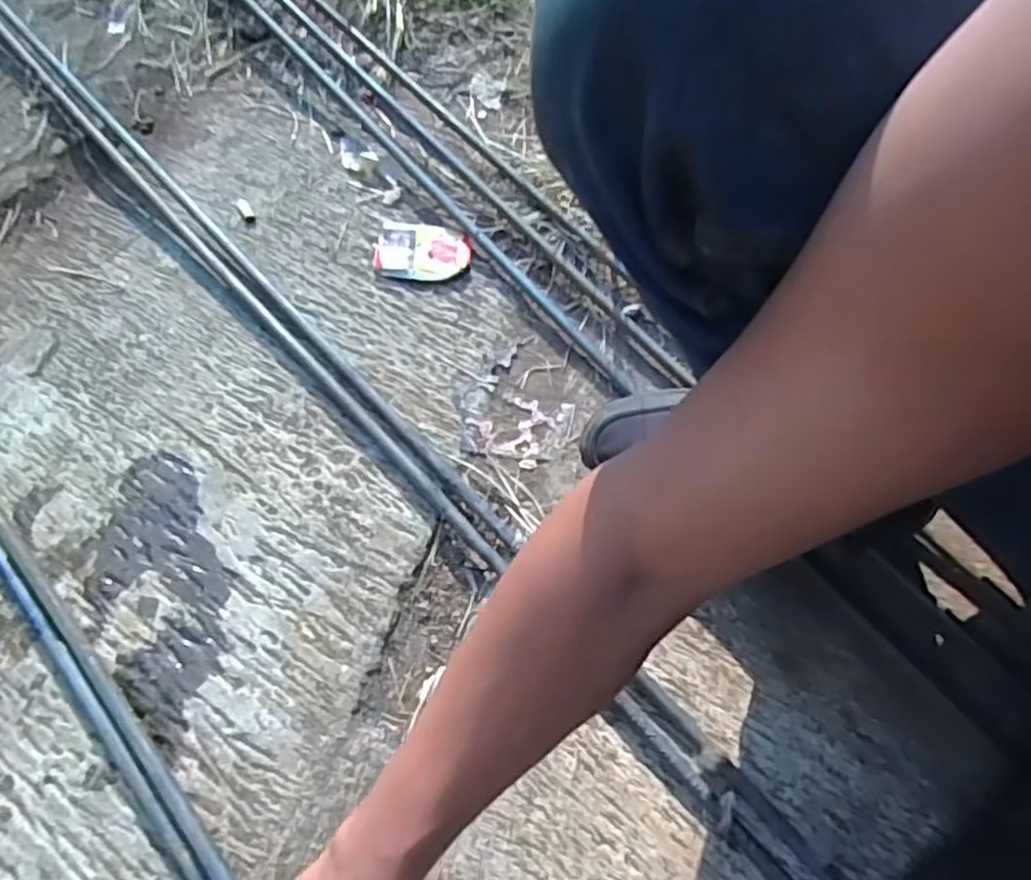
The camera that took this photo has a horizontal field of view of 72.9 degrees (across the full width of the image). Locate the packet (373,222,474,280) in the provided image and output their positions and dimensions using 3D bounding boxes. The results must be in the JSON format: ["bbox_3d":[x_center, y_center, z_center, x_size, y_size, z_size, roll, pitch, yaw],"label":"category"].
[{"bbox_3d":[-0.092,-0.186,0.687,0.092,0.008,0.066,10,64,2],"label":"packet"}]

